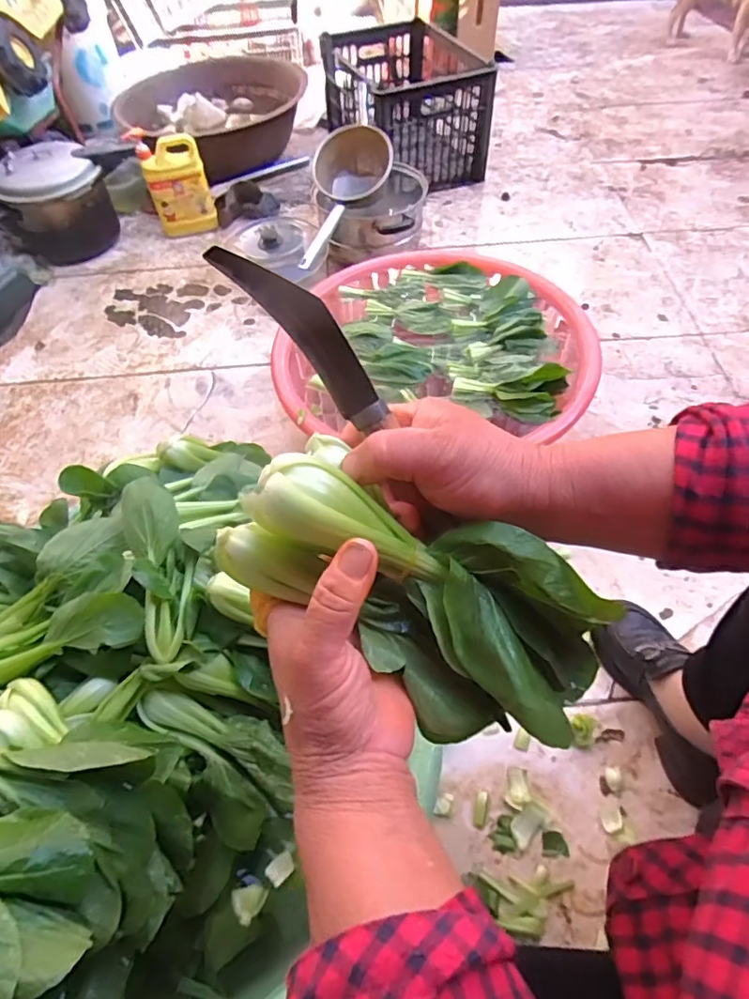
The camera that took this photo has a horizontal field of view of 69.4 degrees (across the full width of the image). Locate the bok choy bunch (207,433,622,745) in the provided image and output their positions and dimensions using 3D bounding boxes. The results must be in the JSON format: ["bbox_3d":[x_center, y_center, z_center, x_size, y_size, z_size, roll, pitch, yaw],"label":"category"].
[{"bbox_3d":[0.029,0.050,0.278,0.210,0.075,0.097,26,62,-3],"label":"bok choy bunch"}]

